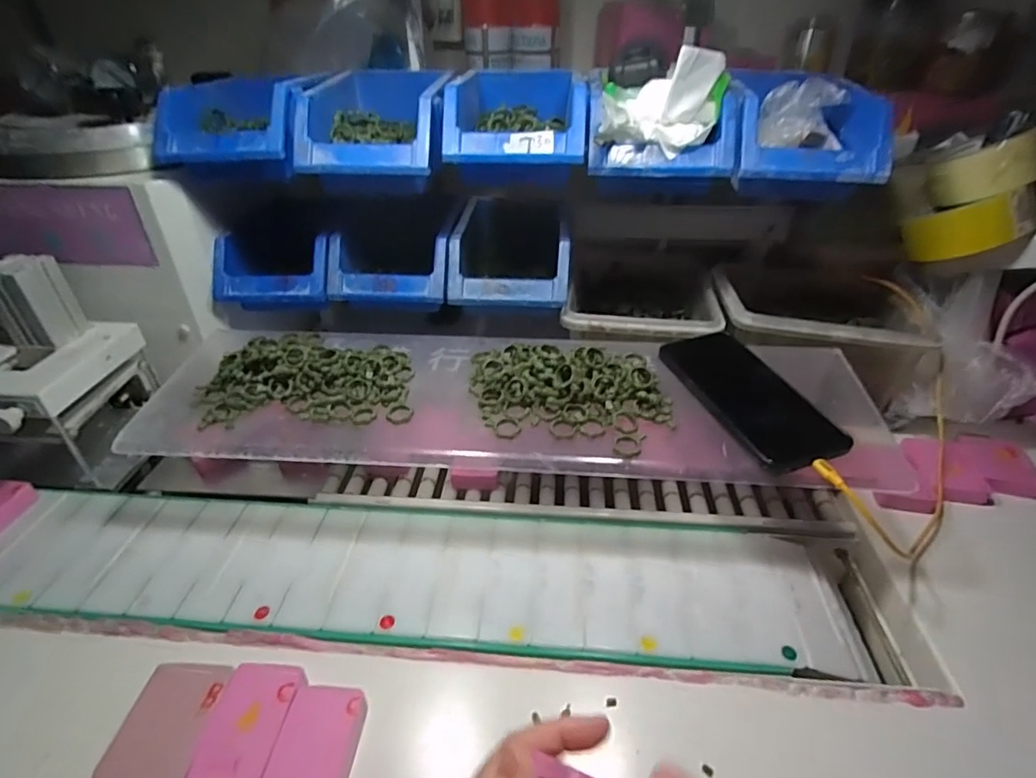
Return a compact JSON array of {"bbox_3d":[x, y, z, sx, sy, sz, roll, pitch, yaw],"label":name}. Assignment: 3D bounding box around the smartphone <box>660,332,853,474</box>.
[{"bbox_3d":[0.194,0.004,0.459,0.079,0.016,0.163,-12,37,-18],"label":"smartphone"}]

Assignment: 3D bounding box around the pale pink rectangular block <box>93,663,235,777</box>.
[{"bbox_3d":[-0.219,0.212,0.341,0.052,0.018,0.071,-1,37,1],"label":"pale pink rectangular block"}]

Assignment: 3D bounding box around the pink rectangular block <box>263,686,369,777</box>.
[{"bbox_3d":[-0.123,0.222,0.327,0.046,0.016,0.075,2,37,5],"label":"pink rectangular block"}]

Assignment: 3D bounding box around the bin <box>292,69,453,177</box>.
[{"bbox_3d":[-0.138,-0.268,0.543,0.129,0.065,0.191,0,35,-1],"label":"bin"}]

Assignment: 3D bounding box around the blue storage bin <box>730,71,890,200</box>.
[{"bbox_3d":[0.255,-0.231,0.487,0.125,0.077,0.146,5,35,7],"label":"blue storage bin"}]

